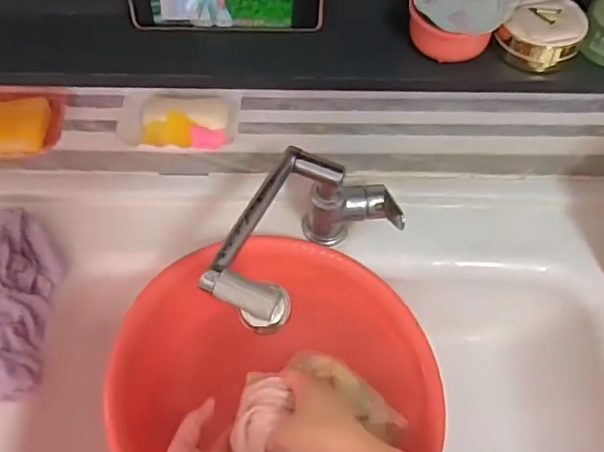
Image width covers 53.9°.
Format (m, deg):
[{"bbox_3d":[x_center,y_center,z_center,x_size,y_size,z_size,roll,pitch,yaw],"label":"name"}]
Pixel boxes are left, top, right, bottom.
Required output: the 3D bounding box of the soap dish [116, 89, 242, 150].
[{"bbox_3d":[-0.137,-0.116,0.650,0.133,0.027,0.087,4,59,2],"label":"soap dish"}]

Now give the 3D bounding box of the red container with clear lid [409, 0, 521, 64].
[{"bbox_3d":[0.133,-0.179,0.510,0.081,0.043,0.077,19,60,11],"label":"red container with clear lid"}]

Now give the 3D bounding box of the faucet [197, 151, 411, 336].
[{"bbox_3d":[0.014,0.035,0.651,0.121,0.213,0.234,21,61,12],"label":"faucet"}]

